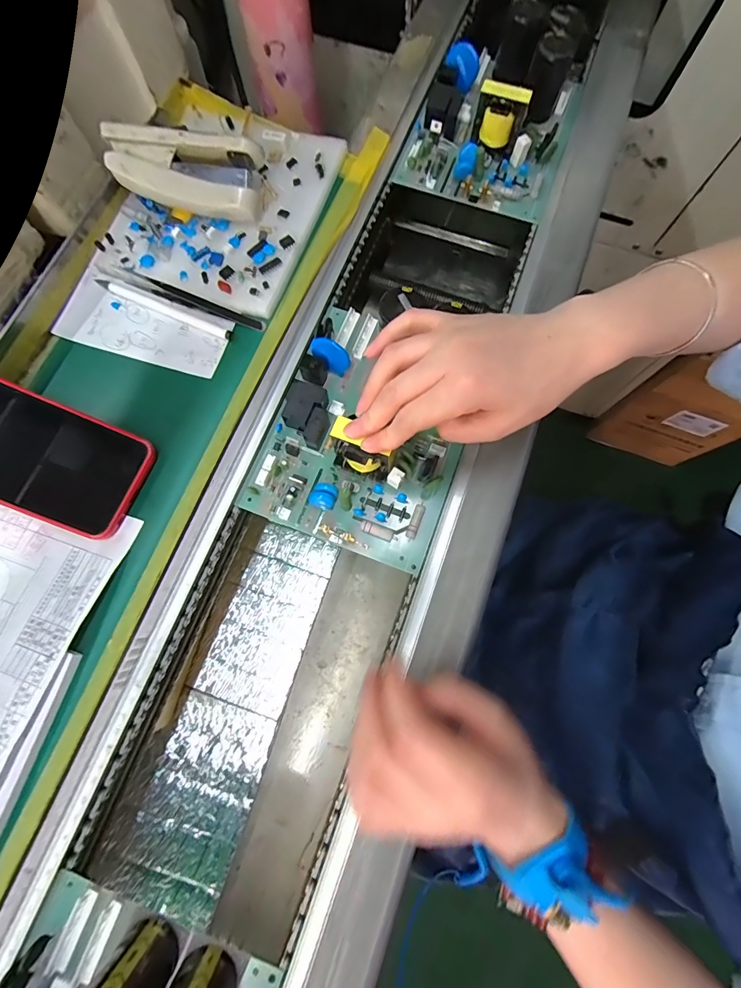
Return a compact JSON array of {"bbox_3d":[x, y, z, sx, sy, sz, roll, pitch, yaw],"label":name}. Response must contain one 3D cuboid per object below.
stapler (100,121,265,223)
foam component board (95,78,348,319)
[{"bbox_3d":[-0.146,-0.261,0.326,0.114,0.046,0.052,8,64,-8],"label":"stapler"},{"bbox_3d":[-0.124,-0.251,0.347,0.159,0.012,0.186,19,79,4],"label":"foam component board"}]

